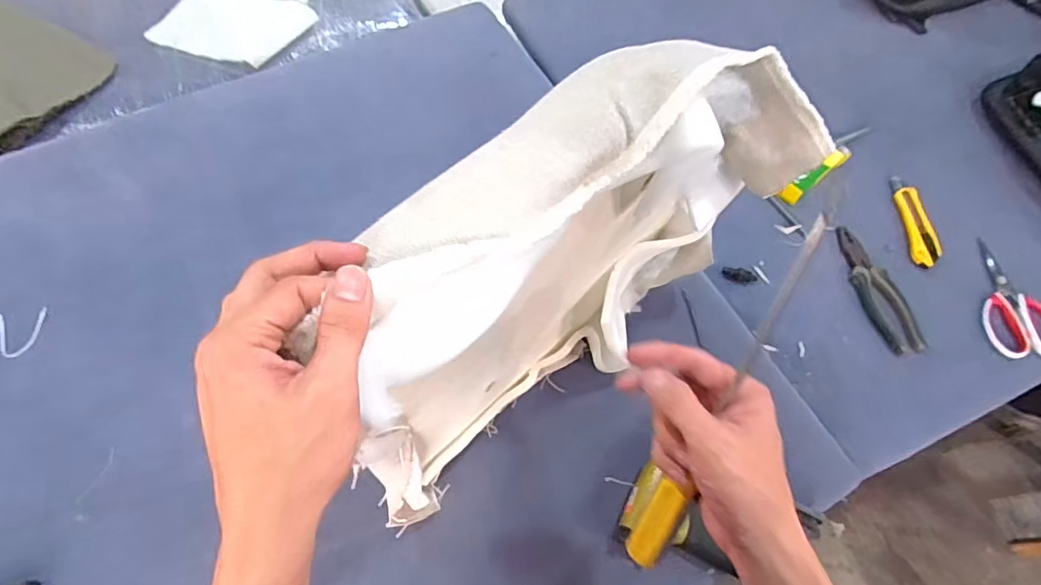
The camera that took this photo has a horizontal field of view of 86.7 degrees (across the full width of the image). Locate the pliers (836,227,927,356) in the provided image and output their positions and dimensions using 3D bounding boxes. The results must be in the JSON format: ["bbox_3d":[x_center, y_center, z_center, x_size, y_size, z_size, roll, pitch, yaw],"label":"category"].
[{"bbox_3d":[0.489,-0.007,0.758,0.058,0.023,0.191,-10,63,-6],"label":"pliers"}]

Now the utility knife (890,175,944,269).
[{"bbox_3d":[0.584,-0.112,0.815,0.037,0.024,0.172,6,62,2],"label":"utility knife"}]

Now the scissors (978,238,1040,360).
[{"bbox_3d":[0.672,0.005,0.753,0.096,0.018,0.187,8,62,3],"label":"scissors"}]

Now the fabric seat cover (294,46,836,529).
[{"bbox_3d":[0.053,0.005,0.481,0.411,0.378,0.097,-36,63,-18],"label":"fabric seat cover"}]

